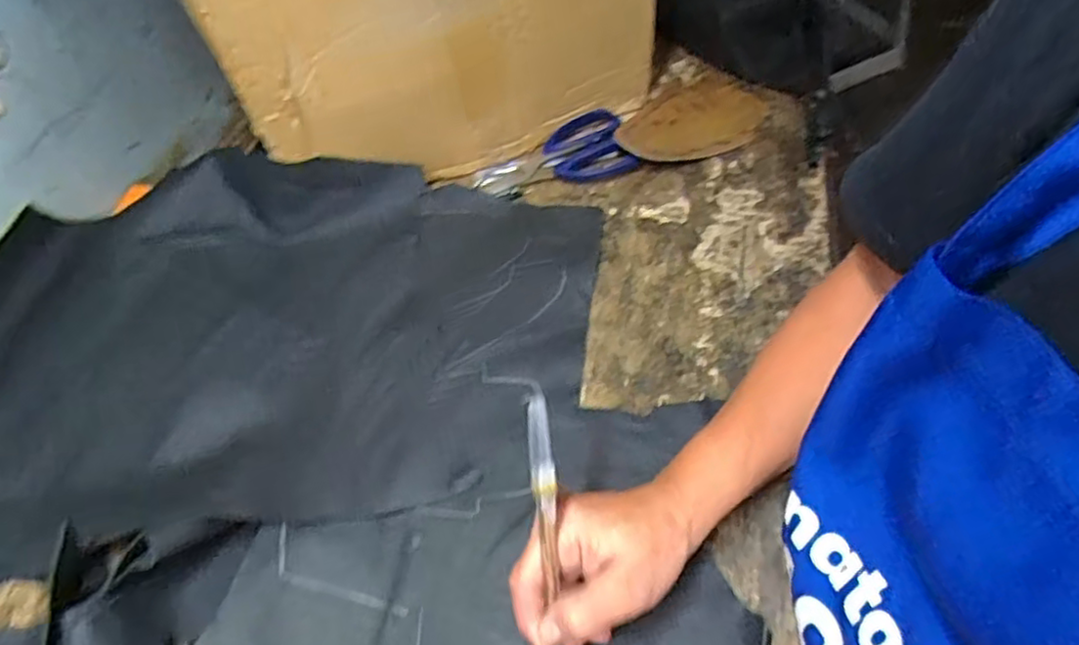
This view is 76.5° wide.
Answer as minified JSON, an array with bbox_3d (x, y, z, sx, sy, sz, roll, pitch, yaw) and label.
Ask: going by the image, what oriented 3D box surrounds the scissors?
[{"bbox_3d":[0.017,-0.149,0.624,0.148,0.019,0.079,-25,51,-9],"label":"scissors"}]

